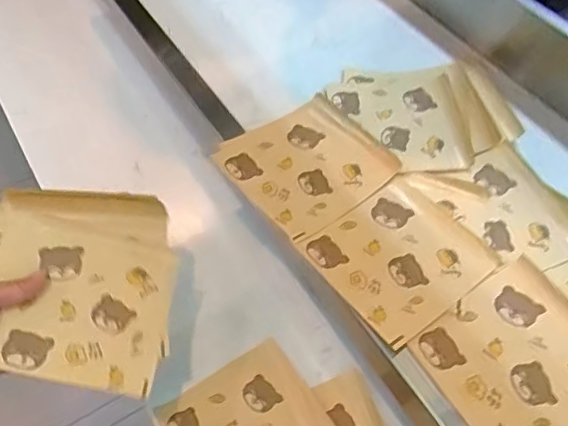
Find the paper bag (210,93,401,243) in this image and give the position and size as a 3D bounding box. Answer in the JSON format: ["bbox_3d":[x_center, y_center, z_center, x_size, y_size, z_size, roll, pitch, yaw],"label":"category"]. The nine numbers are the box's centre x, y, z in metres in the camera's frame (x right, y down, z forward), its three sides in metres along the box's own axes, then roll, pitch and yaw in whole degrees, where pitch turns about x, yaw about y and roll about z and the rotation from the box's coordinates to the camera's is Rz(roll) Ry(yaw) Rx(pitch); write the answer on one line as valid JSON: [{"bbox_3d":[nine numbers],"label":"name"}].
[{"bbox_3d":[0.026,-0.055,0.600,0.154,0.015,0.143,-34,60,-20],"label":"paper bag"}]

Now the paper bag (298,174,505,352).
[{"bbox_3d":[0.105,0.038,0.532,0.139,0.013,0.132,-33,60,-19],"label":"paper bag"}]

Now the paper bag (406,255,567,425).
[{"bbox_3d":[0.193,0.120,0.473,0.145,0.010,0.136,-26,57,-15],"label":"paper bag"}]

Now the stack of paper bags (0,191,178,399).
[{"bbox_3d":[-0.184,0.069,0.527,0.164,0.030,0.177,4,68,-22],"label":"stack of paper bags"}]

